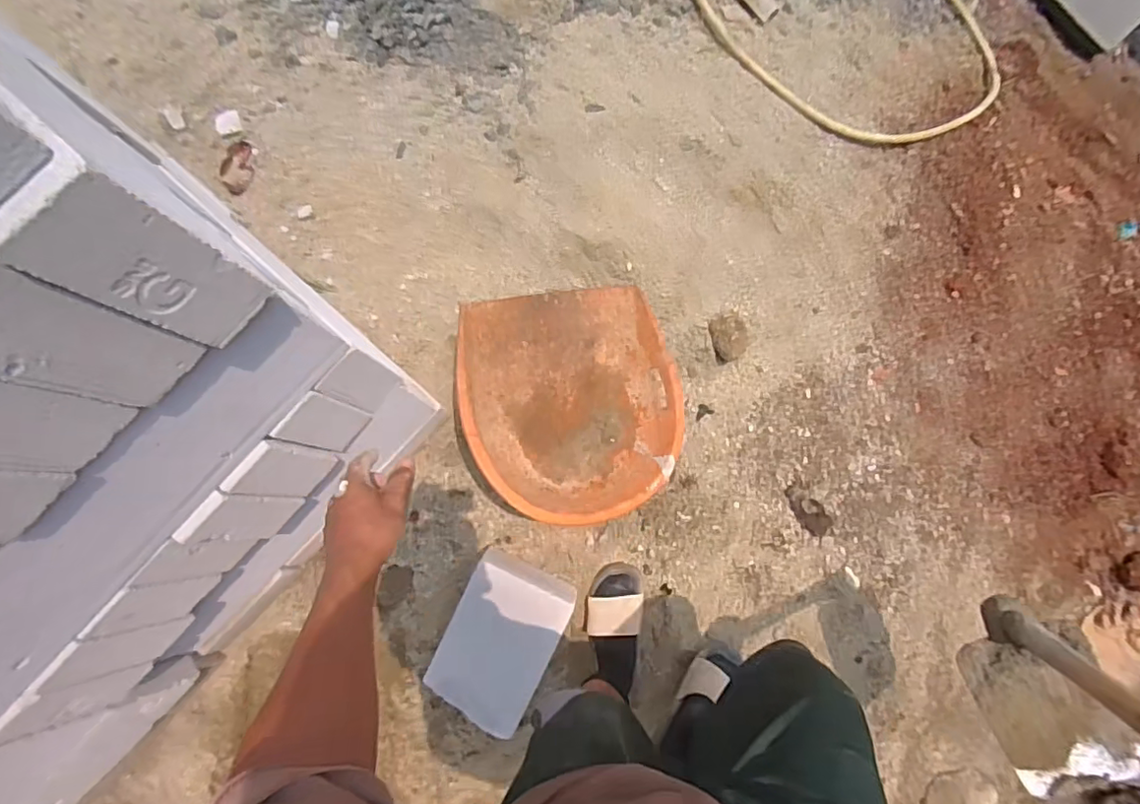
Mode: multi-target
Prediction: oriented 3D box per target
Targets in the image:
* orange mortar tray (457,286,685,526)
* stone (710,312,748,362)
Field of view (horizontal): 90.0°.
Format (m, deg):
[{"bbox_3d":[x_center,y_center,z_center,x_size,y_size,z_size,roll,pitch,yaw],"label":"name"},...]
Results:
[{"bbox_3d":[0.015,0.004,1.088,0.388,0.236,0.418,-16,81,-3],"label":"orange mortar tray"},{"bbox_3d":[0.349,-0.146,1.265,0.073,0.066,0.109,-12,81,-2],"label":"stone"}]

